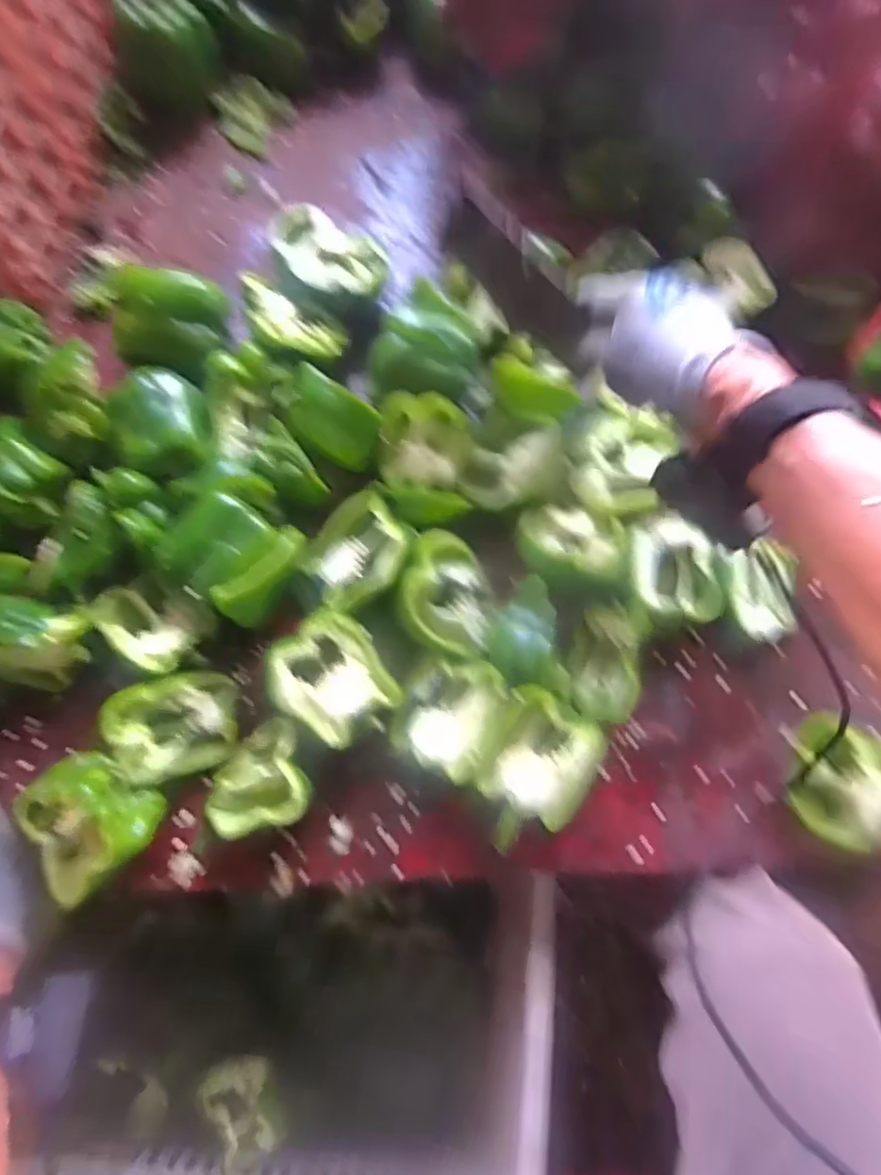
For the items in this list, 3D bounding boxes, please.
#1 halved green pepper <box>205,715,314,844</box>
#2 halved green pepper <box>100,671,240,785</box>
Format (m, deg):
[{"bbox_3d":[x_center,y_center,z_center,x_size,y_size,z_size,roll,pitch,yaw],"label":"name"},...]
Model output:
[{"bbox_3d":[-0.132,0.138,0.463,0.074,0.045,0.075,-18,72,-9],"label":"halved green pepper"},{"bbox_3d":[-0.187,0.098,0.465,0.084,0.052,0.066,-23,73,-11],"label":"halved green pepper"}]

